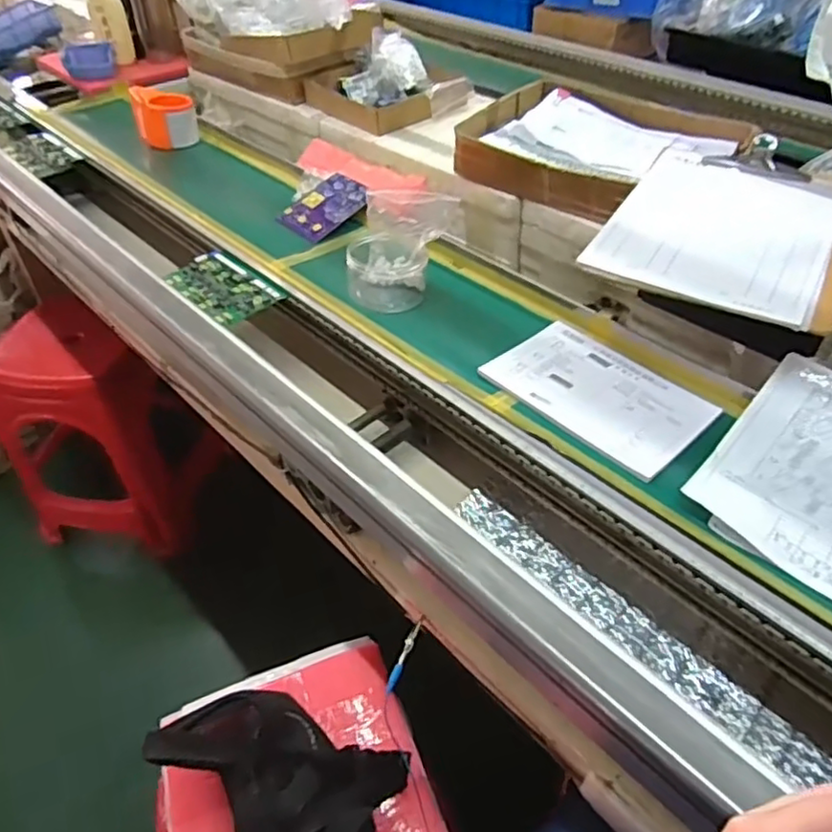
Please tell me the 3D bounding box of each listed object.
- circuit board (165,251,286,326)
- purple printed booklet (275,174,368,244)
[{"bbox_3d":[-0.252,-0.167,0.831,0.154,0.012,0.091,33,54,29],"label":"circuit board"},{"bbox_3d":[-0.132,-0.306,0.936,0.124,0.011,0.104,-44,58,-14],"label":"purple printed booklet"}]

